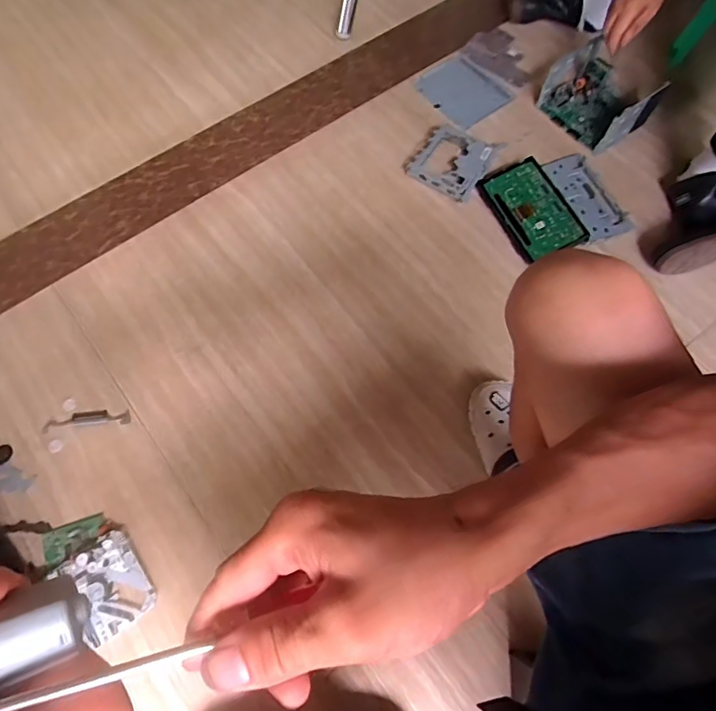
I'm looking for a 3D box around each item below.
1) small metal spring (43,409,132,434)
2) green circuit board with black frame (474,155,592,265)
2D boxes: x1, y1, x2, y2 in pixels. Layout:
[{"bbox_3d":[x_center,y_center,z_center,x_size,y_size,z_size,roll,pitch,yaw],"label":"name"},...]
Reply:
[{"bbox_3d":[-0.443,0.105,0.789,0.131,0.015,0.028,-7,69,-1],"label":"small metal spring"},{"bbox_3d":[0.328,-0.279,0.910,0.125,0.023,0.195,-25,71,-8],"label":"green circuit board with black frame"}]

